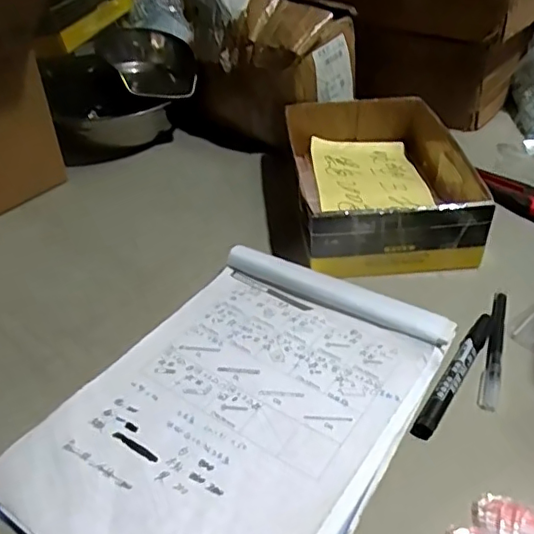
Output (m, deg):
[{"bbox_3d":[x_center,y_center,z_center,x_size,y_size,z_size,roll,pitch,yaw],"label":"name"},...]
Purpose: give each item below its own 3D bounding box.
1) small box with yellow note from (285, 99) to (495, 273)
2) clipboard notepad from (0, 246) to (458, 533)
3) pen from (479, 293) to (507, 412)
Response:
[{"bbox_3d":[0.123,-0.105,0.619,0.172,0.062,0.250,-3,41,-1],"label":"small box with yellow note"},{"bbox_3d":[-0.019,0.106,0.433,0.227,0.012,0.311,23,47,27],"label":"clipboard notepad"},{"bbox_3d":[0.193,0.068,0.481,0.013,0.012,0.133,13,43,17],"label":"pen"}]

